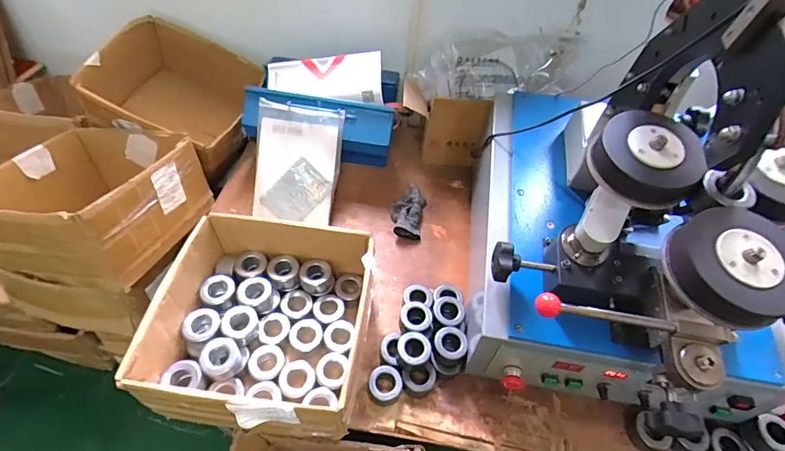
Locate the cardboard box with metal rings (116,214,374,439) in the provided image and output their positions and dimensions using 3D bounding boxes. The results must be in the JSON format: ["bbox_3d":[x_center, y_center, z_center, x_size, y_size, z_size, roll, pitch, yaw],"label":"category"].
[{"bbox_3d":[-0.211,0.161,0.718,0.315,0.162,0.346,8,52,2],"label":"cardboard box with metal rings"}]

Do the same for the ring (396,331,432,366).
[{"bbox_3d":[0.039,0.226,0.748,0.059,0.039,0.058,2,52,-3],"label":"ring"}]

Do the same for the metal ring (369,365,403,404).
[{"bbox_3d":[-0.013,0.286,0.742,0.058,0.026,0.060,2,52,-3],"label":"metal ring"}]

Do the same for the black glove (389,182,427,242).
[{"bbox_3d":[0.039,-0.039,1.000,0.086,0.039,0.151,6,52,0],"label":"black glove"}]

